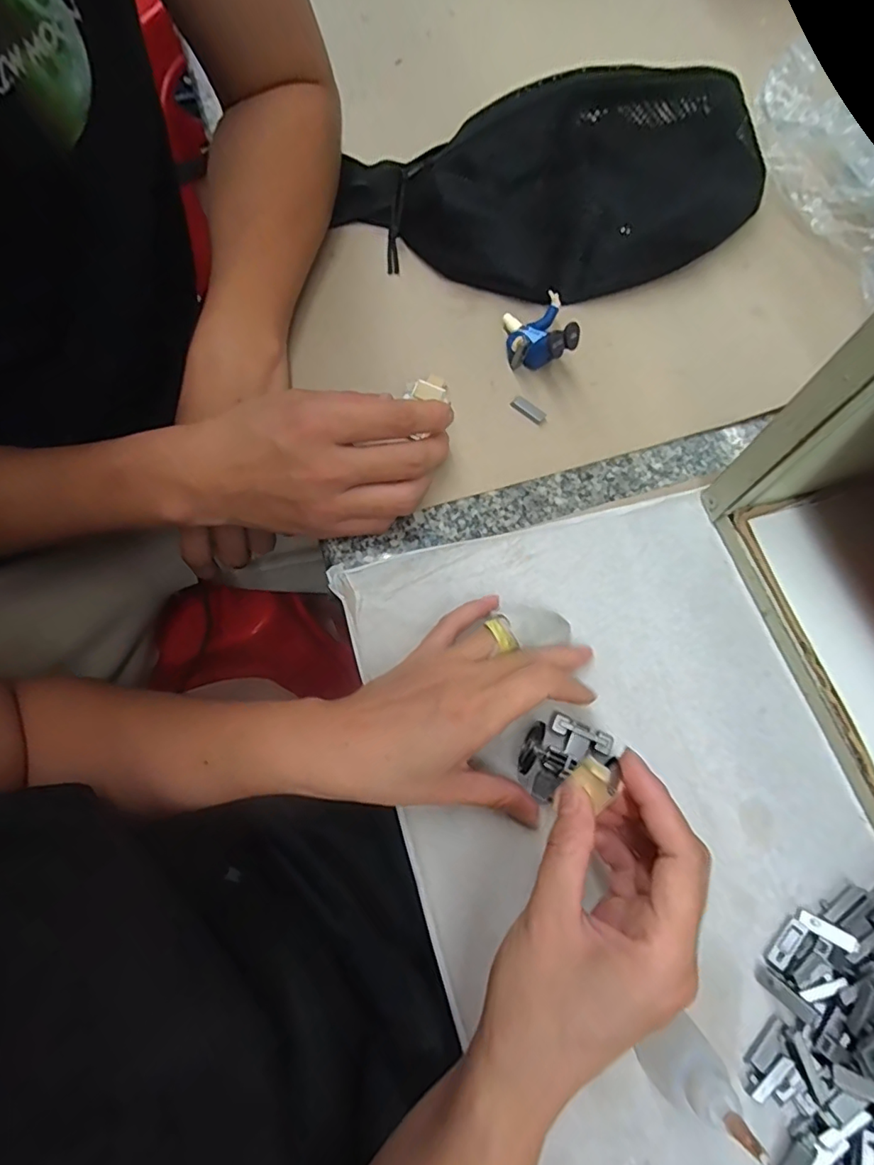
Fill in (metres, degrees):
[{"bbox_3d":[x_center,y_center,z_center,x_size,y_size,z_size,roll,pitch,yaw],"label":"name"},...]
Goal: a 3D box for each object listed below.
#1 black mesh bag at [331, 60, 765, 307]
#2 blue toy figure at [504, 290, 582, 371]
[{"bbox_3d":[0.089,-0.288,0.378,0.319,0.080,0.147,-3,71,-1],"label":"black mesh bag"},{"bbox_3d":[0.068,-0.167,0.356,0.040,0.033,0.051,-9,71,-3],"label":"blue toy figure"}]

